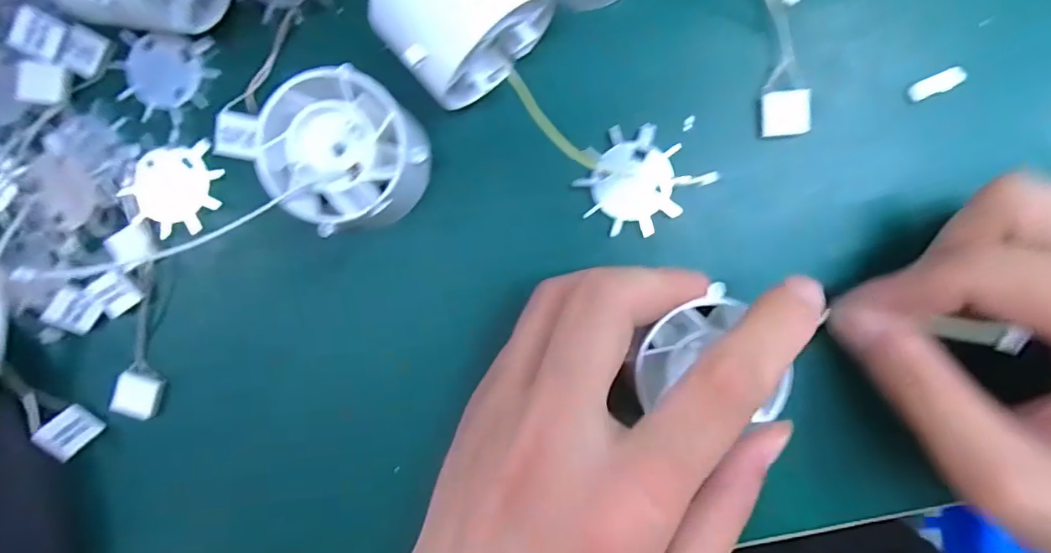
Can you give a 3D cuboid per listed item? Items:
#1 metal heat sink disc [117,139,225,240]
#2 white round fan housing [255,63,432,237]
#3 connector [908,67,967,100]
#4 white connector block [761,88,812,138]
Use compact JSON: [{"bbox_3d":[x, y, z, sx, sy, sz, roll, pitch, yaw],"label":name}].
[{"bbox_3d":[-0.139,-0.033,0.203,0.038,0.005,0.033,-12,93,4],"label":"metal heat sink disc"},{"bbox_3d":[-0.060,-0.042,0.184,0.056,0.032,0.049,41,94,0],"label":"white round fan housing"},{"bbox_3d":[0.152,-0.071,0.190,0.018,0.004,0.007,-22,92,4],"label":"connector"},{"bbox_3d":[0.097,-0.061,0.191,0.017,0.004,0.016,-5,93,3],"label":"white connector block"}]

